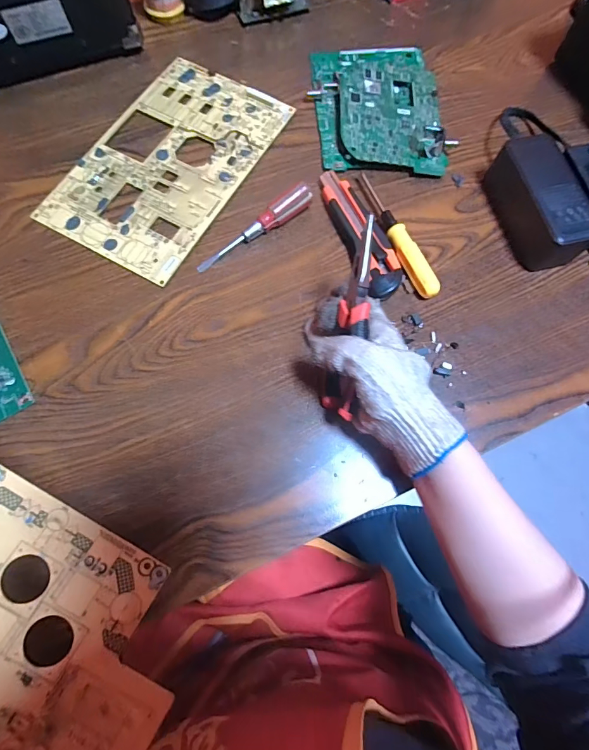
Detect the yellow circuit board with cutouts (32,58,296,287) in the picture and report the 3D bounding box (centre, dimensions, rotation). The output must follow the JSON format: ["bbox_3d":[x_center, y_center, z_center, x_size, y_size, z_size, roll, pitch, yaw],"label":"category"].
[{"bbox_3d":[-0.136,-0.237,0.425,0.164,0.008,0.266,28,75,6],"label":"yellow circuit board with cutouts"}]

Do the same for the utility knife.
[{"bbox_3d":[0.065,-0.149,0.398,0.043,0.019,0.153,-24,76,-8],"label":"utility knife"}]

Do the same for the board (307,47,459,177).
[{"bbox_3d":[0.098,-0.316,0.449,0.146,0.021,0.192,-7,74,-4],"label":"board"}]

